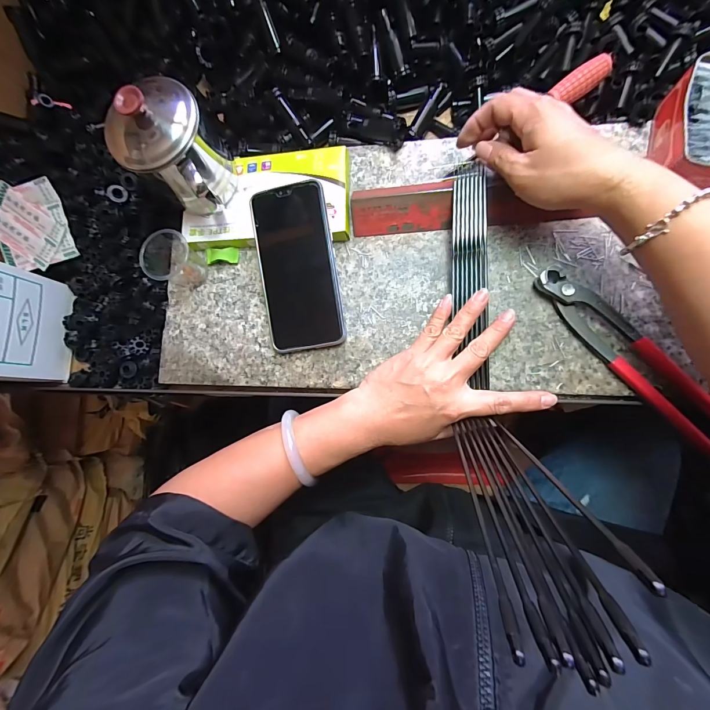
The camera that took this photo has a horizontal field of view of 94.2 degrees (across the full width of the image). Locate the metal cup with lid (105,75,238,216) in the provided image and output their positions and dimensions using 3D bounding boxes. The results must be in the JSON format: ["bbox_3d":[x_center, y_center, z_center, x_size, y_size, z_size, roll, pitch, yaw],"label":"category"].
[{"bbox_3d":[-0.153,-0.175,0.298,0.079,0.100,0.091,-44,79,1],"label":"metal cup with lid"}]

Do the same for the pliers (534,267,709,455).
[{"bbox_3d":[0.232,-0.002,0.282,0.036,0.024,0.193,-42,79,1],"label":"pliers"}]

